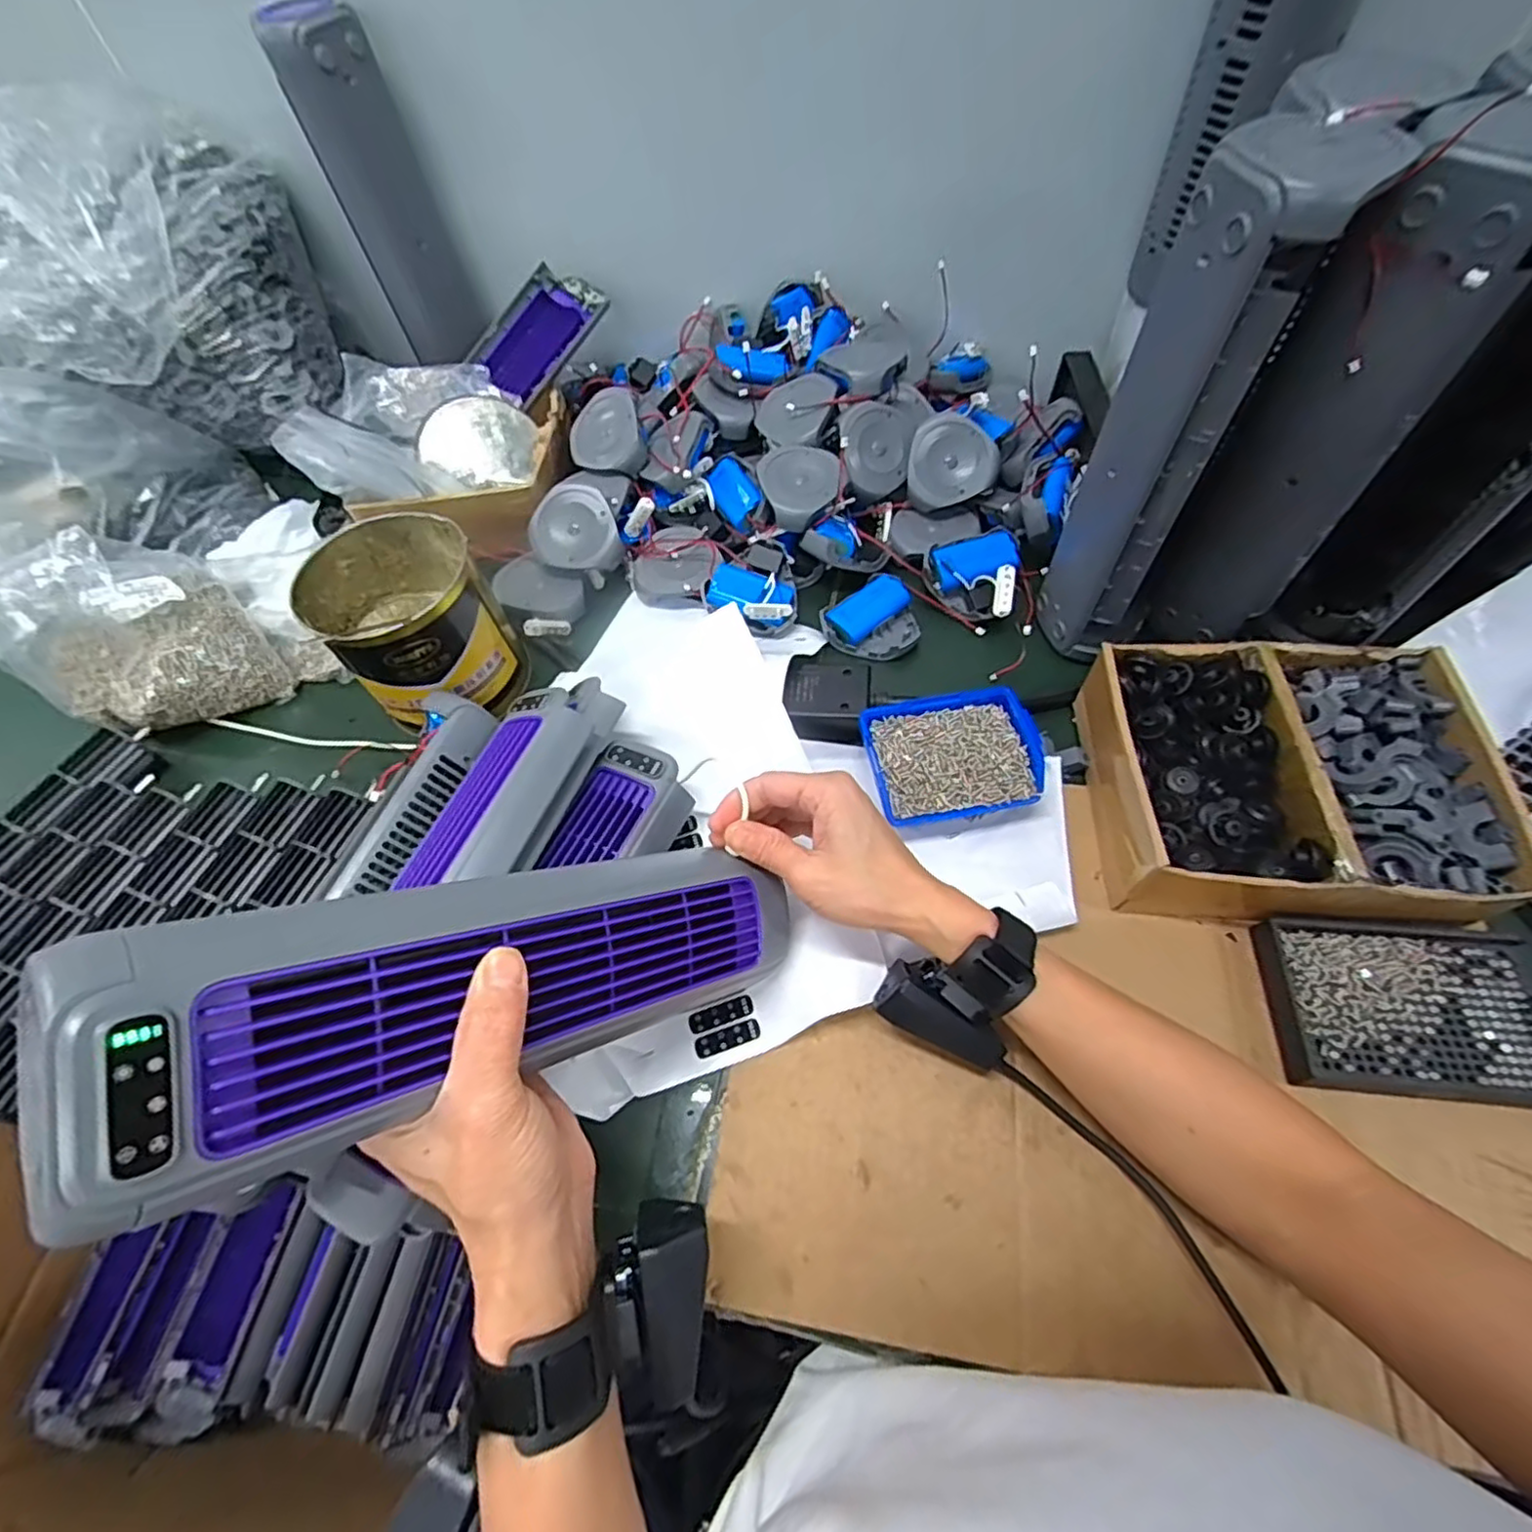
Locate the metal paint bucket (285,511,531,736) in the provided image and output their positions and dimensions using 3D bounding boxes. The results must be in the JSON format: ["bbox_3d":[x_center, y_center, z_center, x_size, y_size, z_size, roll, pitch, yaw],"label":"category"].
[{"bbox_3d":[-0.263,-0.104,0.528,0.114,0.109,0.123,-2,59,3],"label":"metal paint bucket"}]

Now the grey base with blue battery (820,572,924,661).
[{"bbox_3d":[0.094,-0.120,0.571,0.078,0.023,0.069,-38,64,-17],"label":"grey base with blue battery"}]

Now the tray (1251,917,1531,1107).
[{"bbox_3d":[0.366,0.139,0.396,0.143,0.023,0.091,4,59,6],"label":"tray"}]

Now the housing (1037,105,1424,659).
[{"bbox_3d":[0.245,-0.194,0.429,0.079,0.293,0.078,23,63,17],"label":"housing"}]

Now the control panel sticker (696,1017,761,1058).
[{"bbox_3d":[-0.023,0.164,0.418,0.040,0.004,0.013,-18,59,-6],"label":"control panel sticker"}]

